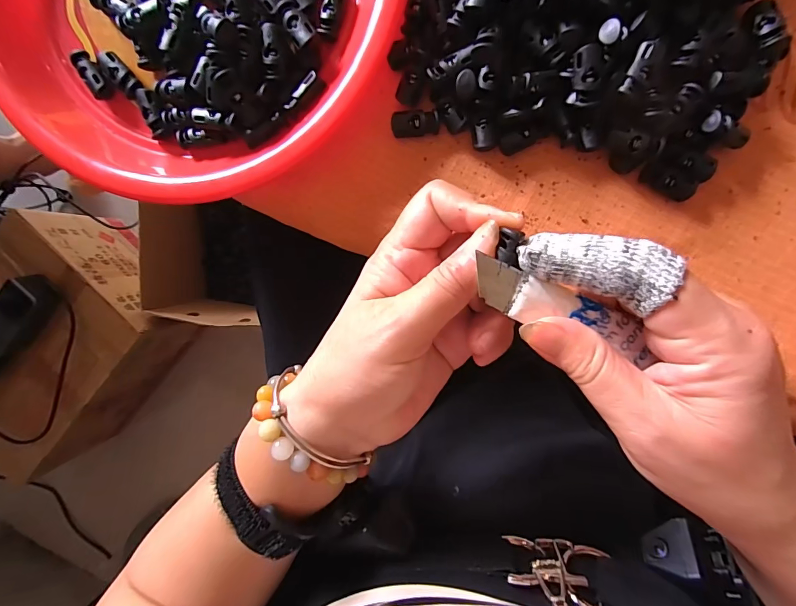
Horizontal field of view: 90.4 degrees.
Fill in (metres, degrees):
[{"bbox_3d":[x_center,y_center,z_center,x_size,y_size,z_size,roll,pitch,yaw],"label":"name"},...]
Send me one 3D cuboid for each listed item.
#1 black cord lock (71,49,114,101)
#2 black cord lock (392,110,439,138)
[{"bbox_3d":[-0.186,-0.140,0.240,0.013,0.009,0.029,-22,94,8],"label":"black cord lock"},{"bbox_3d":[0.010,-0.103,0.227,0.026,0.009,0.015,-1,97,6],"label":"black cord lock"}]

